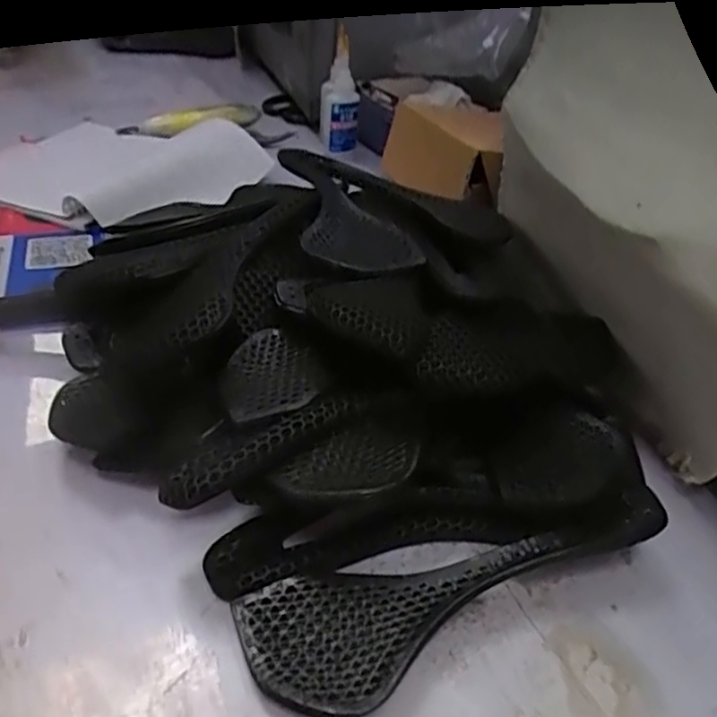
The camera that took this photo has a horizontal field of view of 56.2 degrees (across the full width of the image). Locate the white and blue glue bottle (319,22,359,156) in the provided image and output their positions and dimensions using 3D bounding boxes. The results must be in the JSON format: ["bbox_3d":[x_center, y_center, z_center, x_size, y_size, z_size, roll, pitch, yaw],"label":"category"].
[{"bbox_3d":[-0.024,-0.304,0.780,0.045,0.117,0.048,-8,38,-17],"label":"white and blue glue bottle"}]

